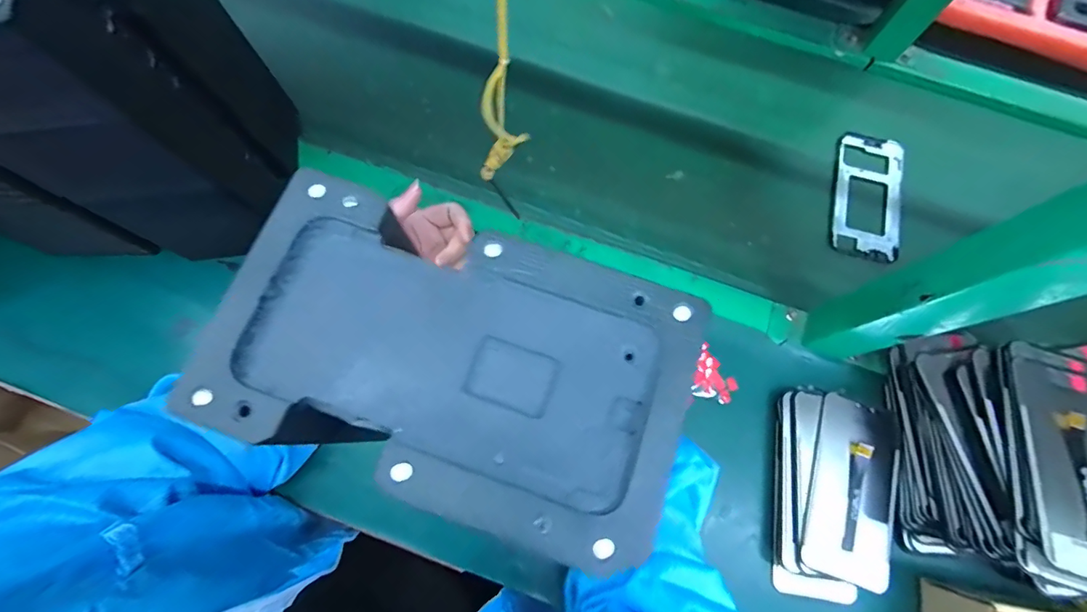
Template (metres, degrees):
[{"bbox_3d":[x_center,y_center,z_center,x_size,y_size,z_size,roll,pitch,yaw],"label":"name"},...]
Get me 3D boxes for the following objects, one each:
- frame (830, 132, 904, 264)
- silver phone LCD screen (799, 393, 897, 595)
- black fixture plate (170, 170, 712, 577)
[{"bbox_3d":[0.378,-0.129,0.541,0.077,0.013,0.160,15,73,4],"label":"frame"},{"bbox_3d":[0.280,0.164,0.415,0.072,0.011,0.153,20,72,5],"label":"silver phone LCD screen"},{"bbox_3d":[-0.036,0.021,0.184,0.183,0.013,0.108,17,74,5],"label":"black fixture plate"}]

